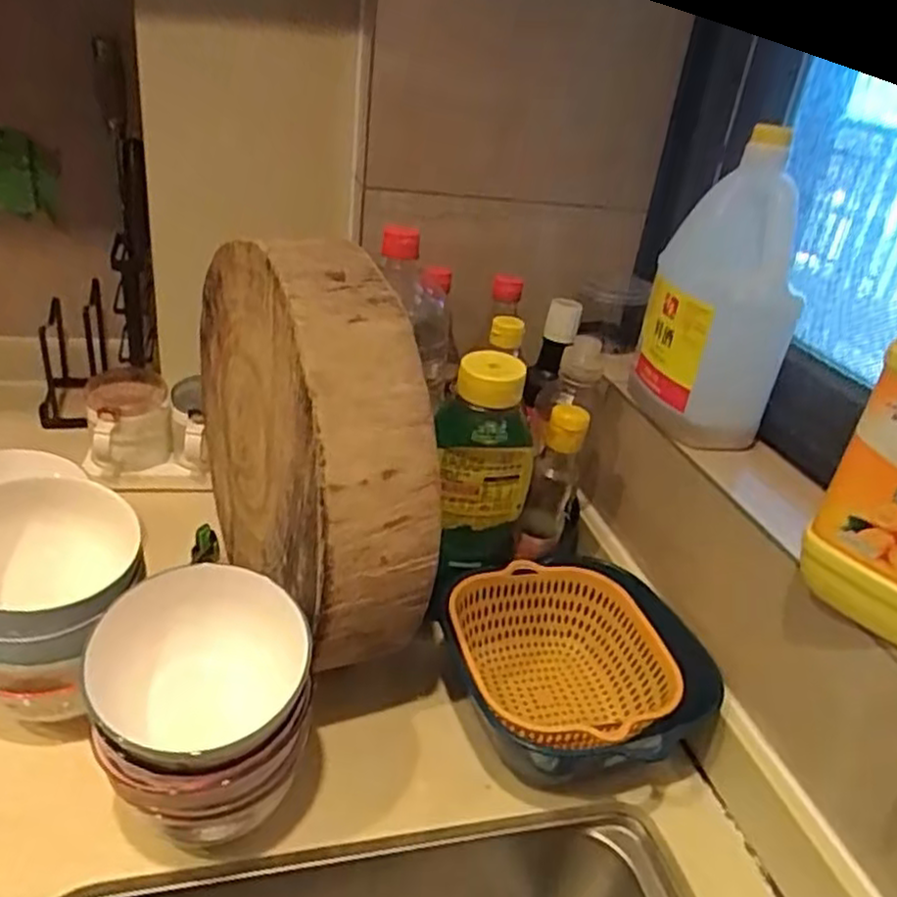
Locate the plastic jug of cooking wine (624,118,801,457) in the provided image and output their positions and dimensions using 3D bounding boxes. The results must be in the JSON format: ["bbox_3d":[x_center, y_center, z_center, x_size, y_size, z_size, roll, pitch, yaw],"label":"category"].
[{"bbox_3d":[0.224,-0.127,0.594,0.113,0.231,0.110,14,31,15],"label":"plastic jug of cooking wine"}]

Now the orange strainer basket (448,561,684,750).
[{"bbox_3d":[0.092,0.181,0.597,0.167,0.079,0.163,-2,30,-12],"label":"orange strainer basket"}]

